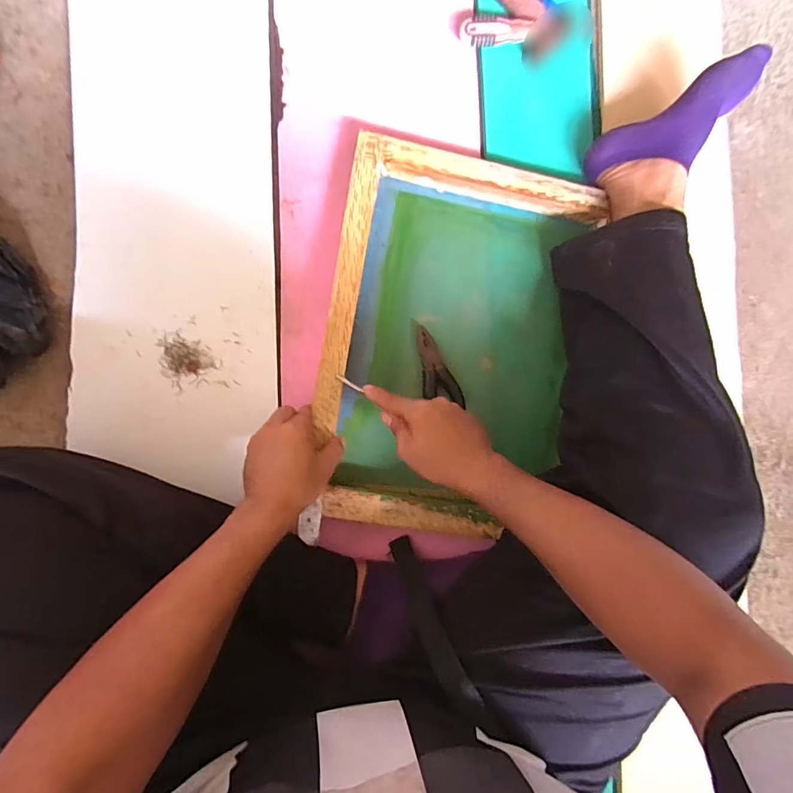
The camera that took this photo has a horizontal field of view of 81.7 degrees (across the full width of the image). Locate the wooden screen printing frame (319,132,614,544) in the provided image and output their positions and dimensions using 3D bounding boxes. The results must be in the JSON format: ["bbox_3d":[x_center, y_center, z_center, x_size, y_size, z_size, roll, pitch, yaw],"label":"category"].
[{"bbox_3d":[0.074,-0.068,0.587,0.319,0.044,0.469,10,86,-8],"label":"wooden screen printing frame"}]

